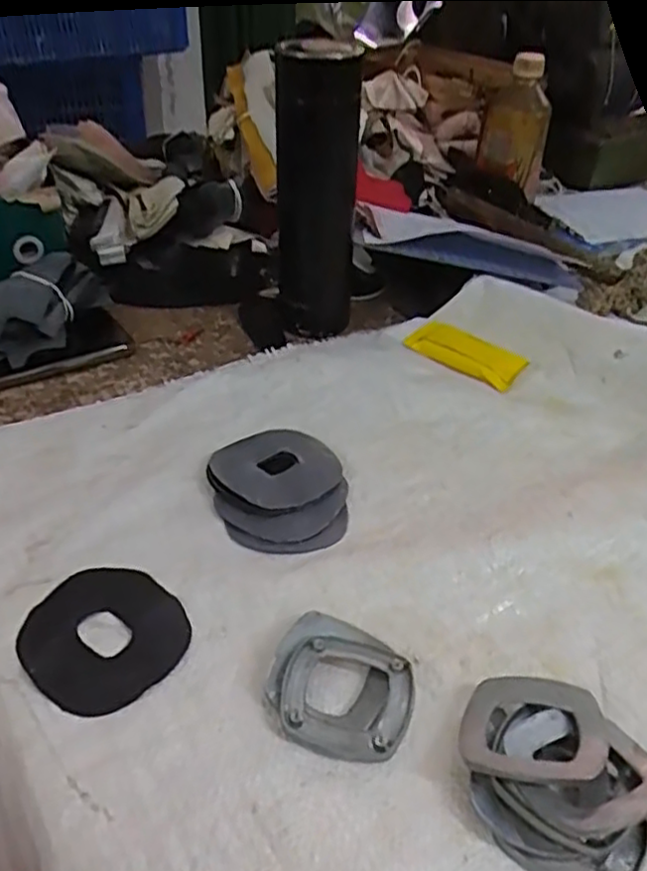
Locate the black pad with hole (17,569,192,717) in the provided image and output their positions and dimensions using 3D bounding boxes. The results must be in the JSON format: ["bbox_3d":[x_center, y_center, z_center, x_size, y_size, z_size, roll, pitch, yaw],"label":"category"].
[{"bbox_3d":[-0.113,0.102,0.352,0.079,0.008,0.075,30,45,30],"label":"black pad with hole"}]

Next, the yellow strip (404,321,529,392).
[{"bbox_3d":[0.120,-0.071,0.582,0.098,0.014,0.040,27,44,27],"label":"yellow strip"}]

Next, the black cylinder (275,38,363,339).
[{"bbox_3d":[-0.006,-0.205,0.578,0.067,0.221,0.077,2,38,-2],"label":"black cylinder"}]

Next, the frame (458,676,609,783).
[{"bbox_3d":[0.093,0.130,0.306,0.061,0.008,0.054,-1,26,19],"label":"frame"}]

